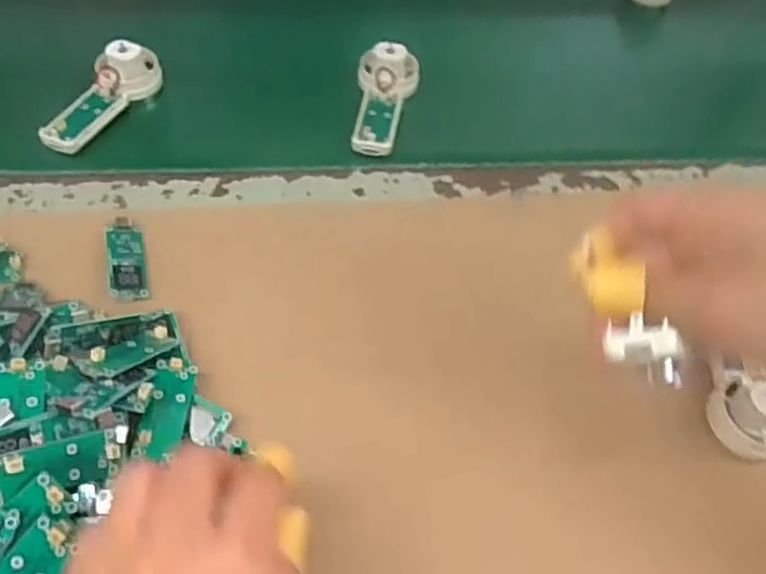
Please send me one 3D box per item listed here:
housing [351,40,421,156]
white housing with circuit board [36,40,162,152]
[{"bbox_3d":[0.002,-0.122,0.461,0.040,0.024,0.085,6,55,0],"label":"housing"},{"bbox_3d":[-0.178,-0.122,0.448,0.030,0.024,0.093,22,56,11],"label":"white housing with circuit board"}]

